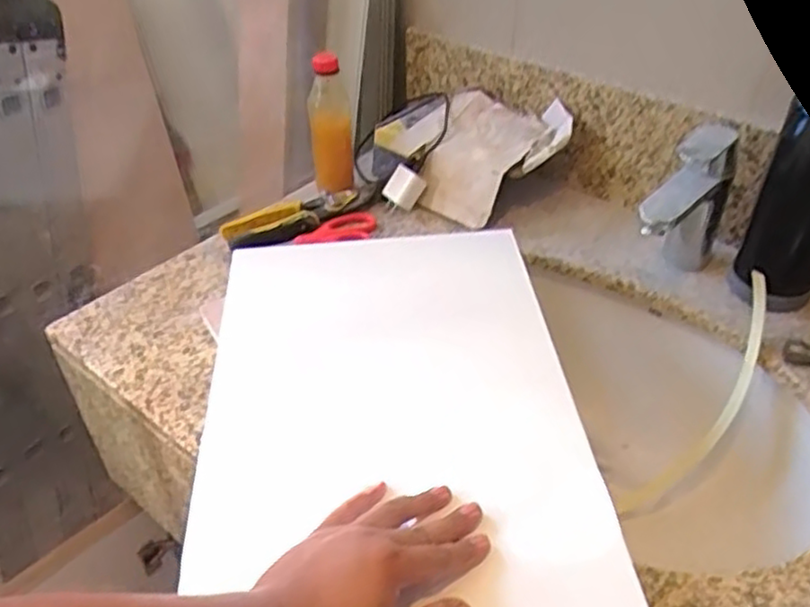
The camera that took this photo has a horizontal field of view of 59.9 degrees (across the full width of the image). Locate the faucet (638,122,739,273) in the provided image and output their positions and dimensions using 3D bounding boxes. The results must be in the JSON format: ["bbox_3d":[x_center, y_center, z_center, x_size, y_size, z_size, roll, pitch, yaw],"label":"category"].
[{"bbox_3d":[0.282,-0.086,0.719,0.048,0.167,0.136,27,47,29],"label":"faucet"}]

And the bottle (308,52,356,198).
[{"bbox_3d":[-0.092,-0.212,0.856,0.054,0.164,0.043,0,36,-2],"label":"bottle"}]

